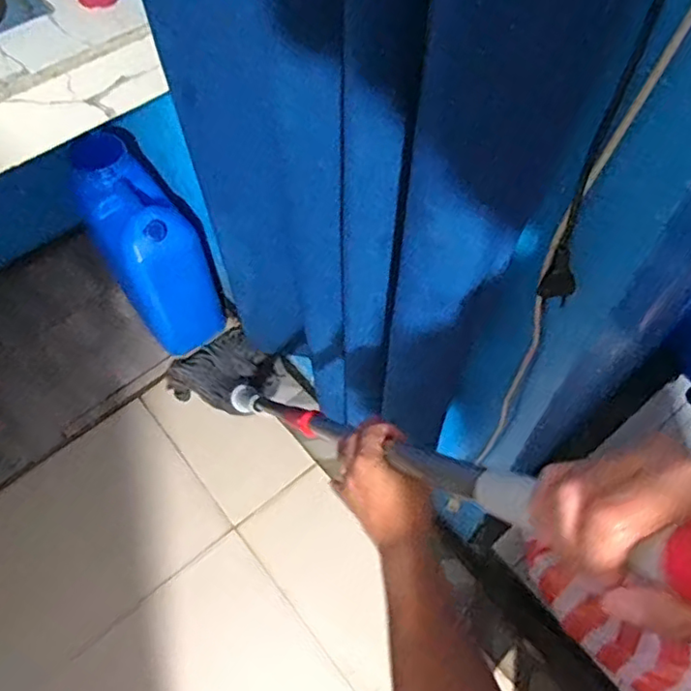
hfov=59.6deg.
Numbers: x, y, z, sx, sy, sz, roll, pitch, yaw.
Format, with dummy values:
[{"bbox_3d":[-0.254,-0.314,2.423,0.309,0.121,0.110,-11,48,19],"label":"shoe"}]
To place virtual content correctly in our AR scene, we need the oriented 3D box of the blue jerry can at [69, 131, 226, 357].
[{"bbox_3d":[-0.432,-0.204,1.375,0.184,0.418,0.260,-32,64,-17],"label":"blue jerry can"}]

